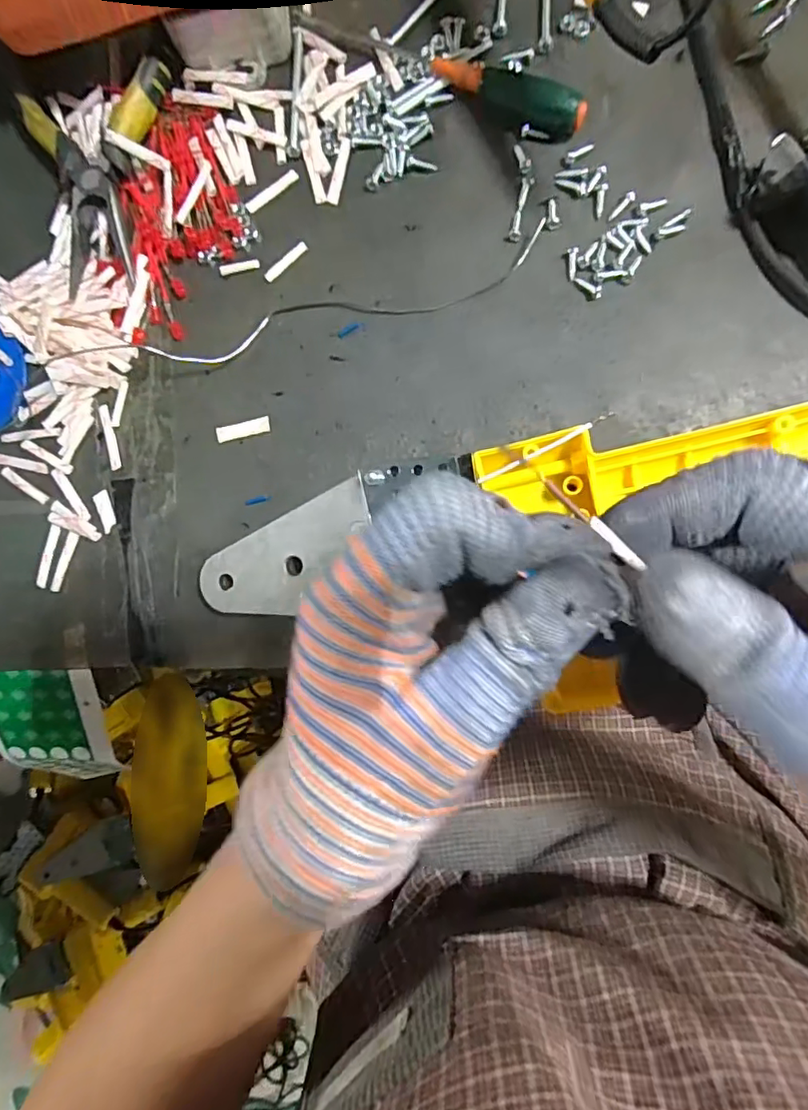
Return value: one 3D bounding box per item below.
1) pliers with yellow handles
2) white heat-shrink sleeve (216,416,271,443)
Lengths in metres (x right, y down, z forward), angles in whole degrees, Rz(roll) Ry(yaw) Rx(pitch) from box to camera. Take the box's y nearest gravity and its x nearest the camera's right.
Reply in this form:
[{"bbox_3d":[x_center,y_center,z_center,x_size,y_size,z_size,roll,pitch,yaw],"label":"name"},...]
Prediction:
[{"bbox_3d":[-0.148,-0.188,0.280,0.074,0.015,0.101,-9,88,7],"label":"pliers with yellow handles"},{"bbox_3d":[-0.081,-0.063,0.278,0.027,0.004,0.008,-13,87,7],"label":"white heat-shrink sleeve"}]

